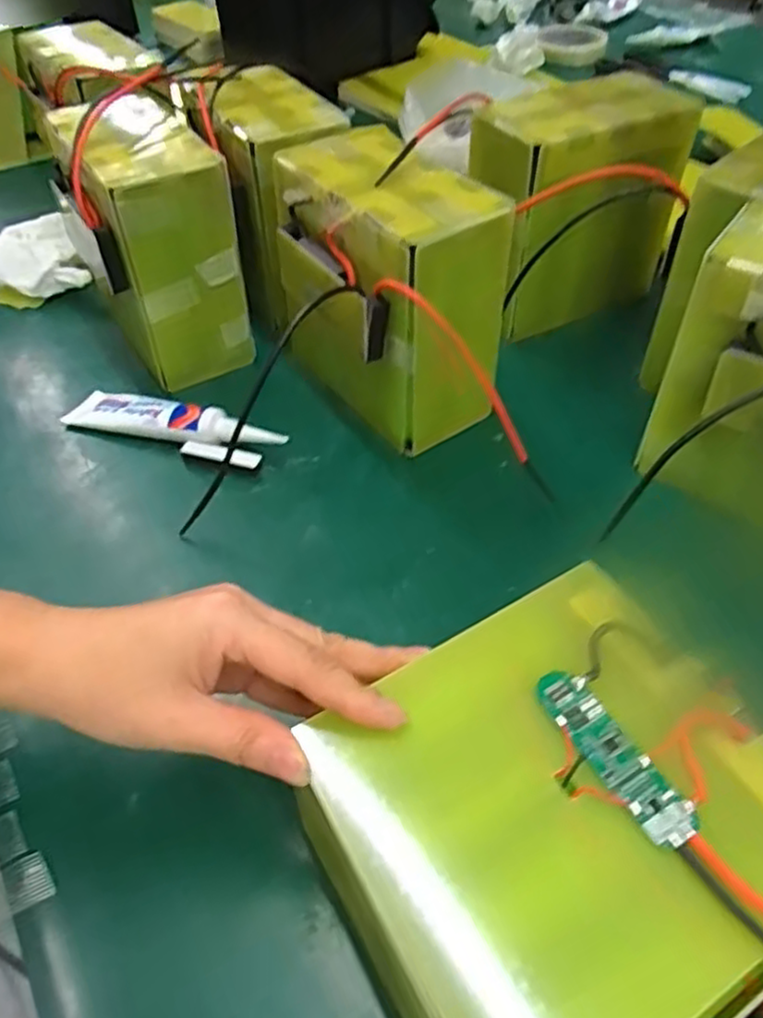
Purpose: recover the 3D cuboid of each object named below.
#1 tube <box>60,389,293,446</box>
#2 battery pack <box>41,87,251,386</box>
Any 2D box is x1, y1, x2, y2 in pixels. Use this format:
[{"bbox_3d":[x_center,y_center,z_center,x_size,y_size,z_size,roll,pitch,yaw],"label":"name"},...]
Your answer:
[{"bbox_3d":[-0.135,-0.059,0.466,0.153,0.020,0.033,11,49,12],"label":"tube"},{"bbox_3d":[-0.157,-0.185,0.492,0.097,0.150,0.129,-20,50,-13],"label":"battery pack"}]

